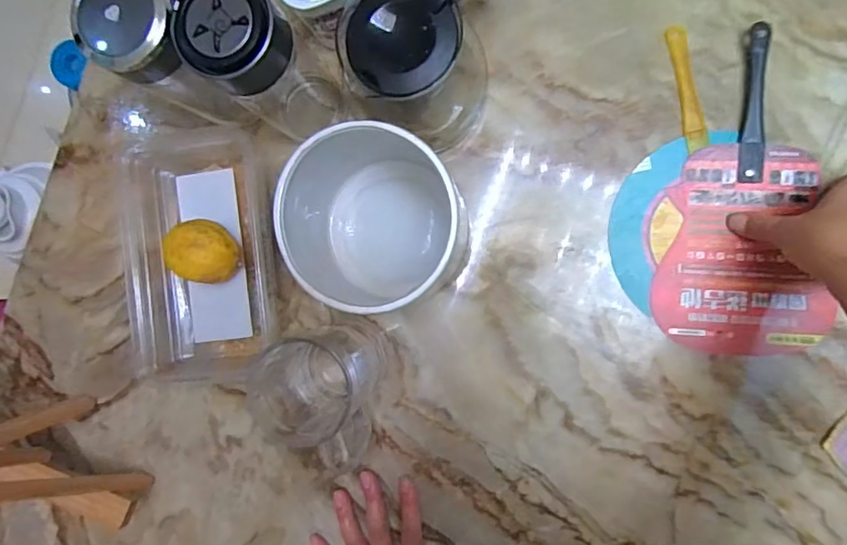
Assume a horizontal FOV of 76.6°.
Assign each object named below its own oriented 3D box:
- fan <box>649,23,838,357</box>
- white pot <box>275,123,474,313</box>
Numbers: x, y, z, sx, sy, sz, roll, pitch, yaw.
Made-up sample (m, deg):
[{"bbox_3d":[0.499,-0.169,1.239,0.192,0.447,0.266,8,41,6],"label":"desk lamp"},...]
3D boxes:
[{"bbox_3d":[0.276,-0.063,0.457,0.135,0.009,0.263,3,91,7],"label":"fan"},{"bbox_3d":[-0.034,-0.039,0.432,0.124,0.130,0.133,0,90,7],"label":"white pot"}]

